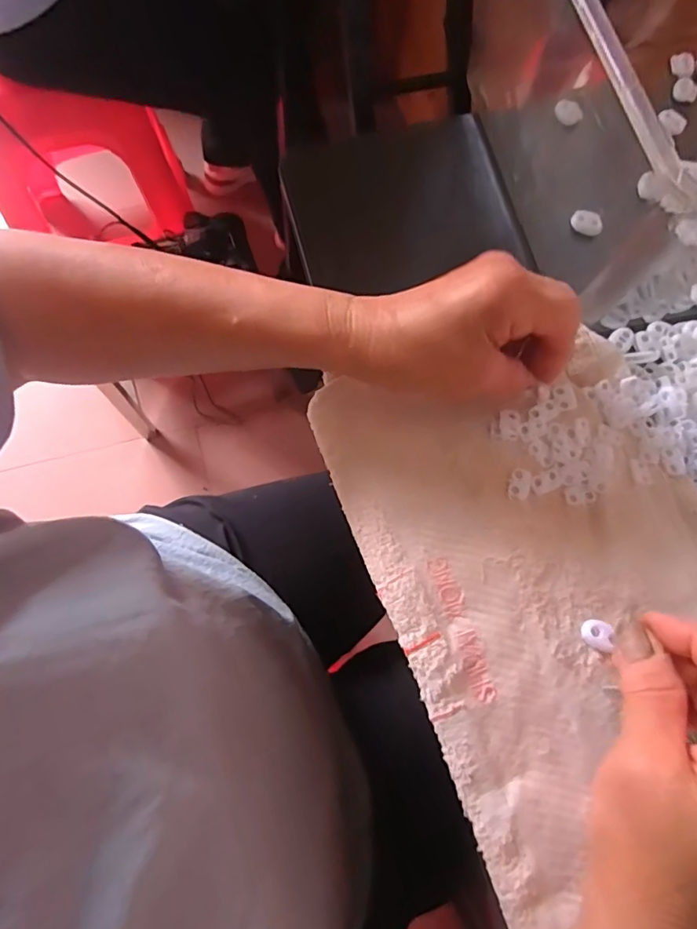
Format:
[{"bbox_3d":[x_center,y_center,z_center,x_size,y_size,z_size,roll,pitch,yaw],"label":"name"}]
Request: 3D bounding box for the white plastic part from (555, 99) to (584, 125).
[{"bbox_3d":[0.177,-0.283,0.418,0.022,0.009,0.016,40,77,11],"label":"white plastic part"}]

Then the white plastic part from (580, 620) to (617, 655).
[{"bbox_3d":[0.138,0.095,0.289,0.015,0.005,0.016,9,73,2],"label":"white plastic part"}]

